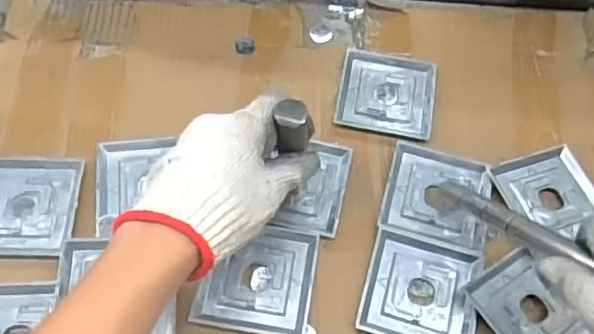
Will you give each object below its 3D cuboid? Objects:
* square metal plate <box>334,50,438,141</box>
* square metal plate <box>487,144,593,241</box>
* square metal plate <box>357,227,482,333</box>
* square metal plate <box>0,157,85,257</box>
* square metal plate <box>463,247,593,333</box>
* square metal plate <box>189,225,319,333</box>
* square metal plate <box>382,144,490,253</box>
[{"bbox_3d":[0.087,-0.072,0.586,0.090,0.005,0.095,10,60,3],"label":"square metal plate"},{"bbox_3d":[0.226,0.023,0.539,0.089,0.016,0.080,-18,62,-13],"label":"square metal plate"},{"bbox_3d":[0.101,0.099,0.488,0.087,0.005,0.091,13,60,5],"label":"square metal plate"},{"bbox_3d":[-0.231,0.031,0.508,0.090,0.005,0.091,3,60,-1],"label":"square metal plate"},{"bbox_3d":[0.183,0.116,0.477,0.067,0.011,0.090,-27,64,-17],"label":"square metal plate"},{"bbox_3d":[-0.031,0.089,0.490,0.088,0.004,0.089,9,60,3],"label":"square metal plate"},{"bbox_3d":[0.125,0.026,0.532,0.089,0.008,0.087,16,60,6],"label":"square metal plate"}]

